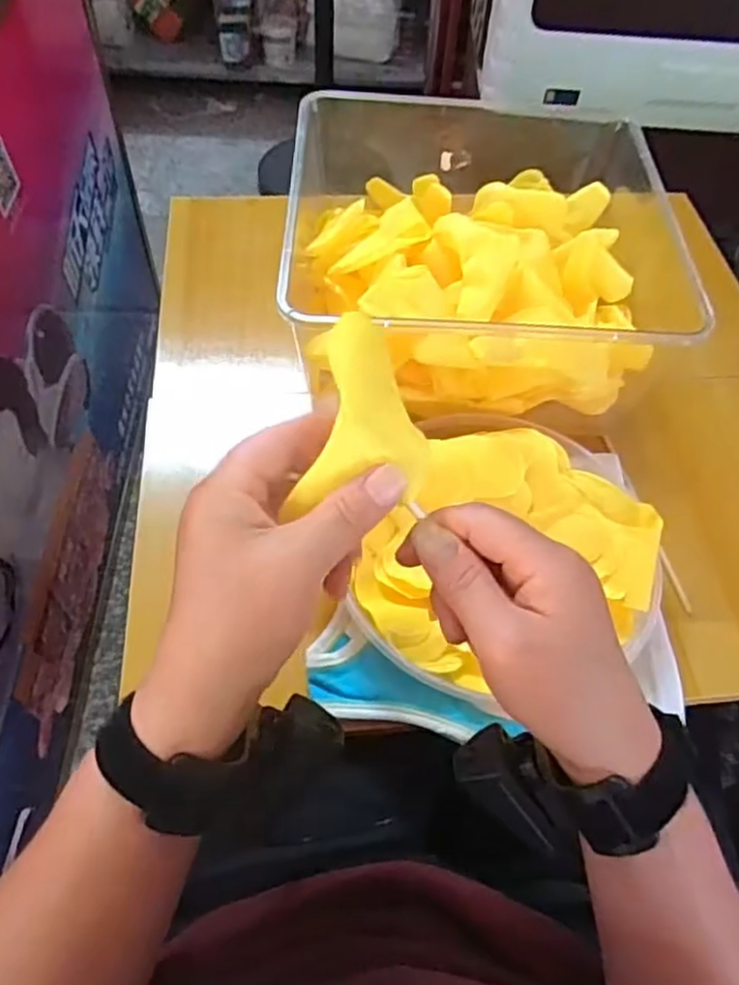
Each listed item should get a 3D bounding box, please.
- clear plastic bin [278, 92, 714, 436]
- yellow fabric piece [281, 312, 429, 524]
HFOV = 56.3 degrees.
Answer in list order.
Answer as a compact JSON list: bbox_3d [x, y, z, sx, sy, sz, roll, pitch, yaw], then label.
[{"bbox_3d":[0.087,-0.197,0.611,0.300,0.146,0.278,3,56,-2],"label":"clear plastic bin"},{"bbox_3d":[0.002,-0.029,0.301,0.053,0.014,0.087,14,90,-16],"label":"yellow fabric piece"}]

